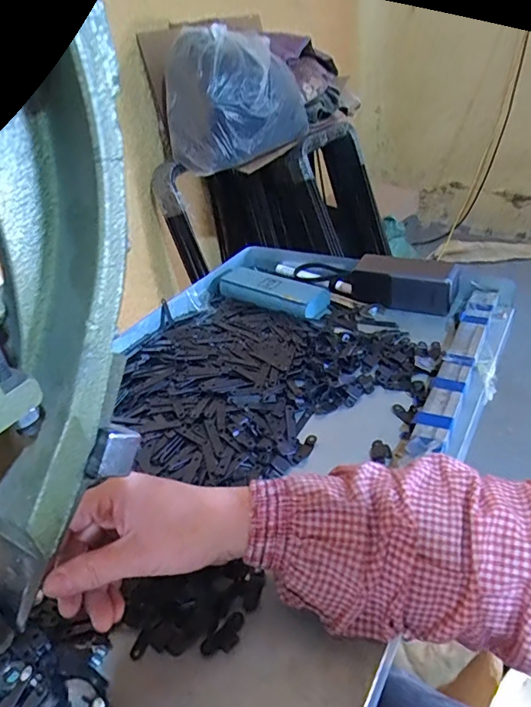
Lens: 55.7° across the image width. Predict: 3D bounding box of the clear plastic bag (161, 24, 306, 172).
[{"bbox_3d":[-0.085,-0.679,1.349,0.362,0.310,0.242,-1,34,8],"label":"clear plastic bag"}]

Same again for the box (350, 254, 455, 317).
[{"bbox_3d":[0.177,-0.095,0.656,0.134,0.059,0.051,13,40,19],"label":"box"}]

